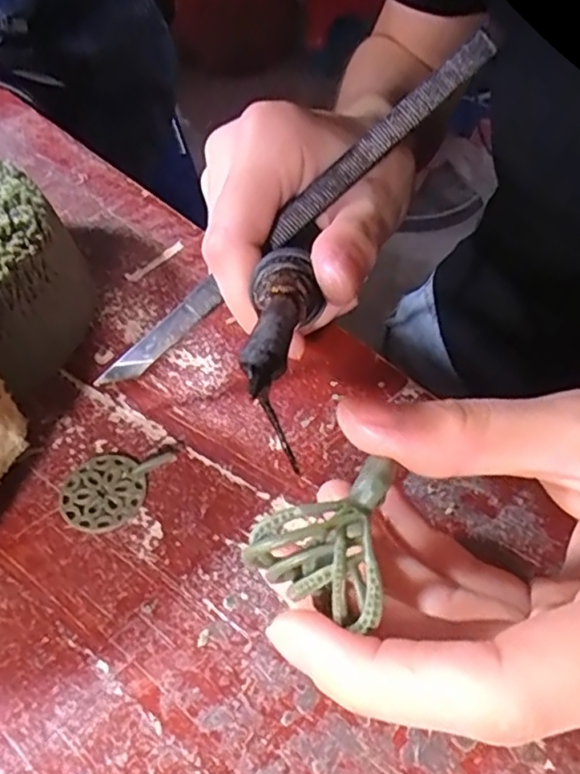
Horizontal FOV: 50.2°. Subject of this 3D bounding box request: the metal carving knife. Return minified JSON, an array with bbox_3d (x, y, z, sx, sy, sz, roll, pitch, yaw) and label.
[{"bbox_3d":[0.001,-0.054,0.197,0.160,0.008,0.006,-41,57,4],"label":"metal carving knife"}]

